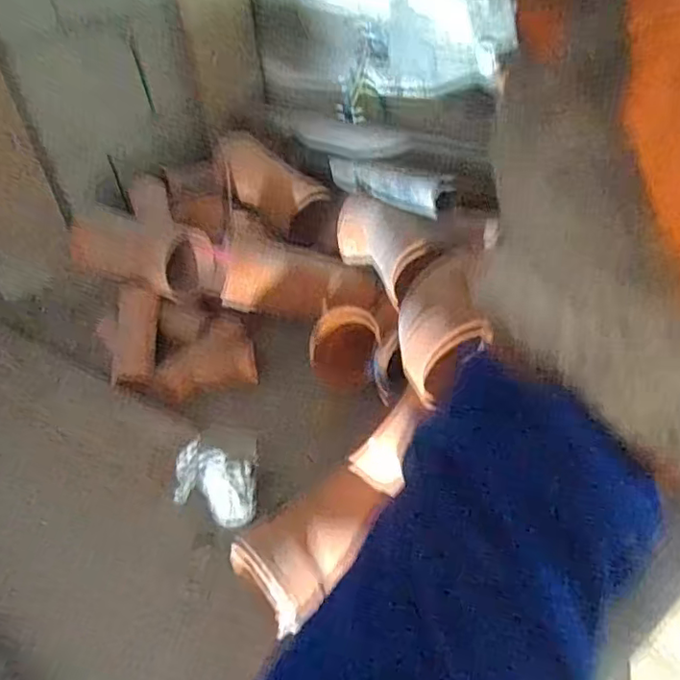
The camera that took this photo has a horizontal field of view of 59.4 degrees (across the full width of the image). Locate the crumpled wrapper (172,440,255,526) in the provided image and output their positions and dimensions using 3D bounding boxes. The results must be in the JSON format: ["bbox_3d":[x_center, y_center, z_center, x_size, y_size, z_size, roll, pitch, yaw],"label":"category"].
[{"bbox_3d":[-0.147,0.167,0.701,0.111,0.063,0.063,19,49,22],"label":"crumpled wrapper"}]

